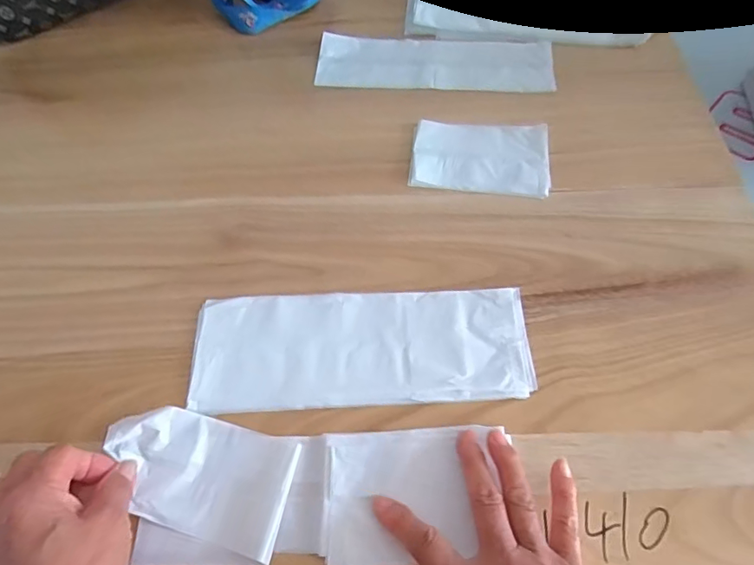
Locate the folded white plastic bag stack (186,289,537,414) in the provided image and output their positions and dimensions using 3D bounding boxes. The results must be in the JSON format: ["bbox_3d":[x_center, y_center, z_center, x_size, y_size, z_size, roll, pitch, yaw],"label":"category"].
[{"bbox_3d":[-0.012,0.048,0.395,0.253,0.004,0.093,-2,61,1],"label":"folded white plastic bag stack"}]

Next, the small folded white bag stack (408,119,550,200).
[{"bbox_3d":[0.098,-0.121,0.485,0.127,0.006,0.081,6,62,6],"label":"small folded white bag stack"}]

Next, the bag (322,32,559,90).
[{"bbox_3d":[0.062,-0.238,0.552,0.248,0.010,0.074,3,61,4],"label":"bag"}]

